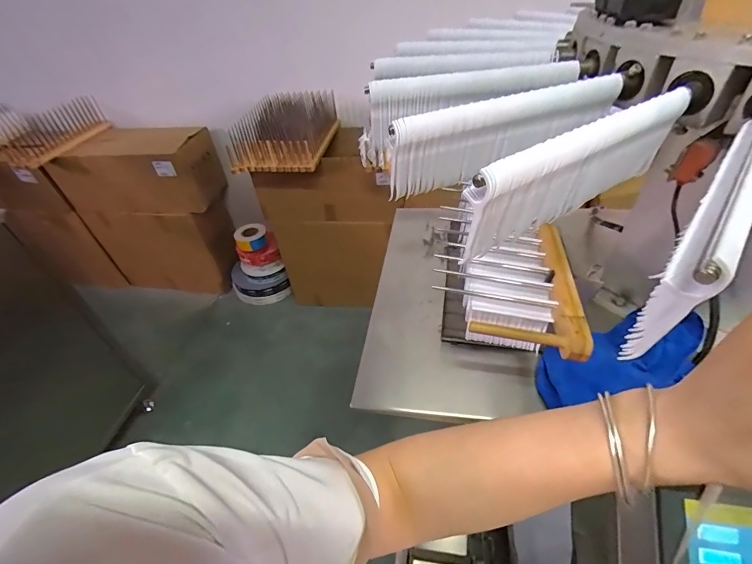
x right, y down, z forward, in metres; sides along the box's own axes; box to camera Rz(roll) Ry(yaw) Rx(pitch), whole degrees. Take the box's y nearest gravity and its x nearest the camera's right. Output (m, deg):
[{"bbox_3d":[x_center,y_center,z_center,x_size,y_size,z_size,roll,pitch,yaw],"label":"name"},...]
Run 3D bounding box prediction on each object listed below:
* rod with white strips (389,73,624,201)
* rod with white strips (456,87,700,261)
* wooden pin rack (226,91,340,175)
[{"bbox_3d":[0.112,-0.127,0.321,0.209,0.071,0.017,-15,42,-11],"label":"rod with white strips"},{"bbox_3d":[0.148,-0.079,0.261,0.210,0.070,0.015,-26,45,-22],"label":"rod with white strips"},{"bbox_3d":[-0.360,-0.613,1.465,0.324,0.163,0.465,1,42,8],"label":"wooden pin rack"}]

